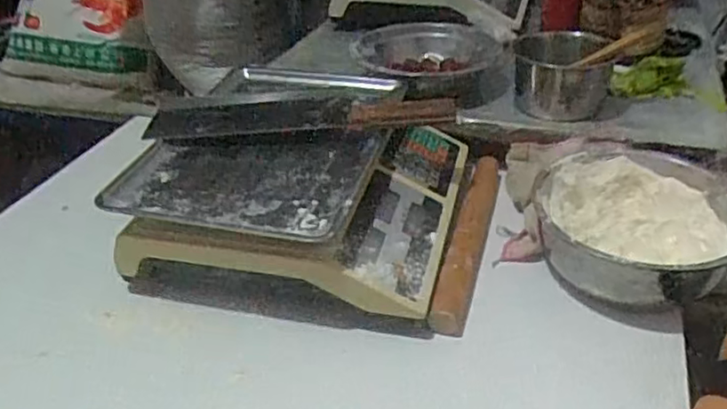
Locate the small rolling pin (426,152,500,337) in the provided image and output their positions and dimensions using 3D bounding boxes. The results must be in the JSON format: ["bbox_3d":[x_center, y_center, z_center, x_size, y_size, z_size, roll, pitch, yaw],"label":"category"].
[{"bbox_3d":[0.120,0.034,0.713,0.039,0.046,0.310,7,35,14],"label":"small rolling pin"}]

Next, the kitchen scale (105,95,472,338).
[{"bbox_3d":[-0.064,-0.022,0.712,0.325,0.115,0.309,5,35,12],"label":"kitchen scale"}]

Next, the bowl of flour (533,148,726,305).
[{"bbox_3d":[0.272,0.029,0.643,0.194,0.082,0.206,1,34,6],"label":"bowl of flour"}]

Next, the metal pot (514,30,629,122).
[{"bbox_3d":[0.254,-0.164,0.806,0.124,0.072,0.119,-1,34,3],"label":"metal pot"}]

